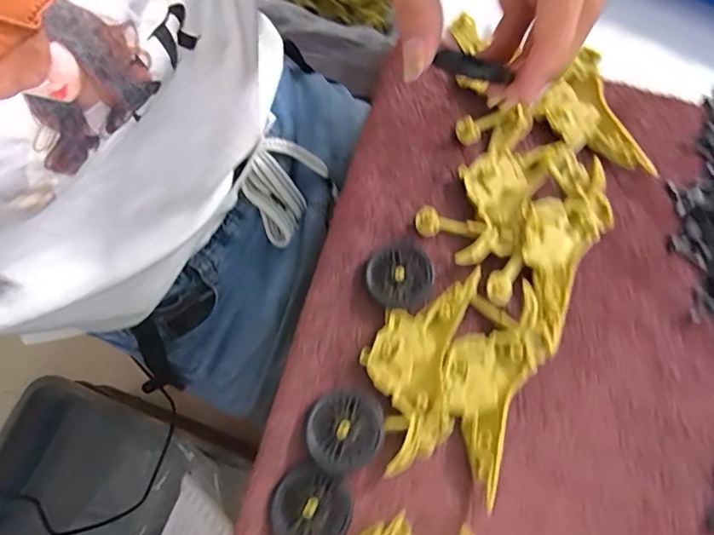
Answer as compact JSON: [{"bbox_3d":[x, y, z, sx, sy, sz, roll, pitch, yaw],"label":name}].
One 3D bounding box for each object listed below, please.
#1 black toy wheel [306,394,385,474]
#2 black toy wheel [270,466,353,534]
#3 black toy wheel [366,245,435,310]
[{"bbox_3d":[-0.007,0.079,0.238,0.036,0.008,0.036,43,78,11],"label":"black toy wheel"},{"bbox_3d":[-0.022,0.115,0.230,0.037,0.009,0.035,0,74,-1],"label":"black toy wheel"},{"bbox_3d":[0.023,0.005,0.266,0.035,0.008,0.035,0,74,-1],"label":"black toy wheel"}]

